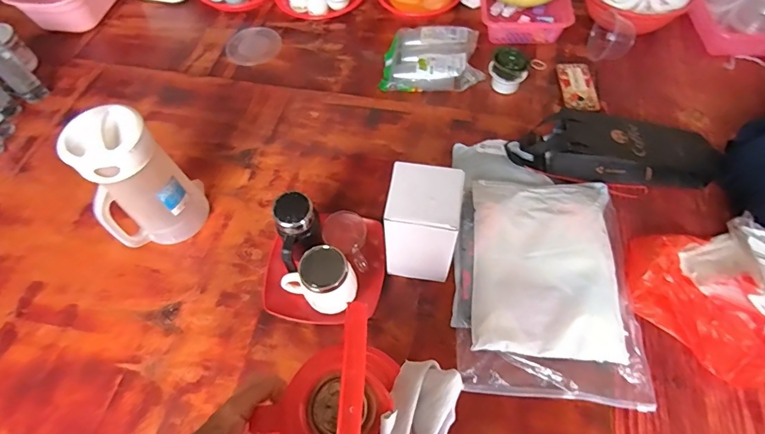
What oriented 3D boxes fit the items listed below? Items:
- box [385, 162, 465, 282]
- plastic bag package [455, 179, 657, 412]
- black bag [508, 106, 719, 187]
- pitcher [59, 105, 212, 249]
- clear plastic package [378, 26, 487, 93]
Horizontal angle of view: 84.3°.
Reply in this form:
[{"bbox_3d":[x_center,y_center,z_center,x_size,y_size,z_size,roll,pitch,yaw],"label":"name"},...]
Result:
[{"bbox_3d":[0.066,0.017,0.698,0.109,0.195,0.109,11,61,9],"label":"box"},{"bbox_3d":[0.277,0.098,0.719,0.291,0.079,0.384,5,57,7],"label":"plastic bag package"},{"bbox_3d":[0.455,-0.135,0.834,0.390,0.098,0.131,0,60,4],"label":"black bag"},{"bbox_3d":[-0.422,-0.057,0.736,0.146,0.254,0.115,-17,60,-6],"label":"pitcher"},{"bbox_3d":[0.113,-0.388,1.024,0.233,0.067,0.183,-2,60,2],"label":"clear plastic package"}]

